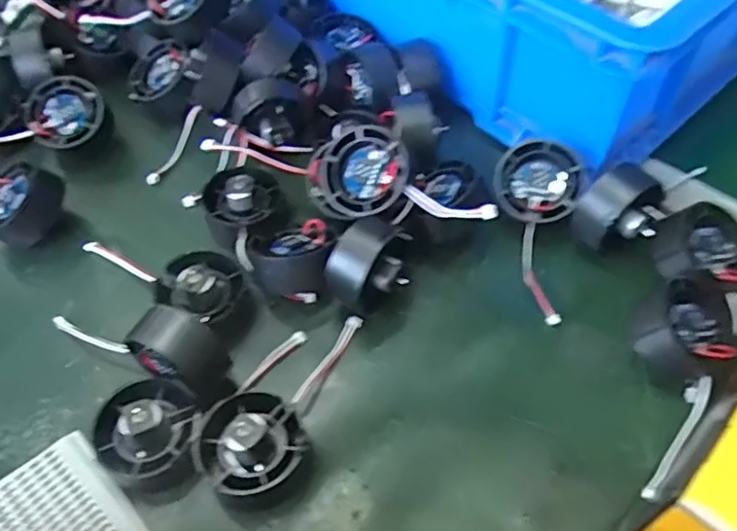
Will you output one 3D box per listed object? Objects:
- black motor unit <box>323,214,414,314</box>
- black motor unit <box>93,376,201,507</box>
[{"bbox_3d":[0.002,0.005,0.362,0.035,0.055,0.052,25,59,20],"label":"black motor unit"},{"bbox_3d":[-0.108,0.085,0.318,0.056,0.029,0.051,-2,54,2],"label":"black motor unit"}]

